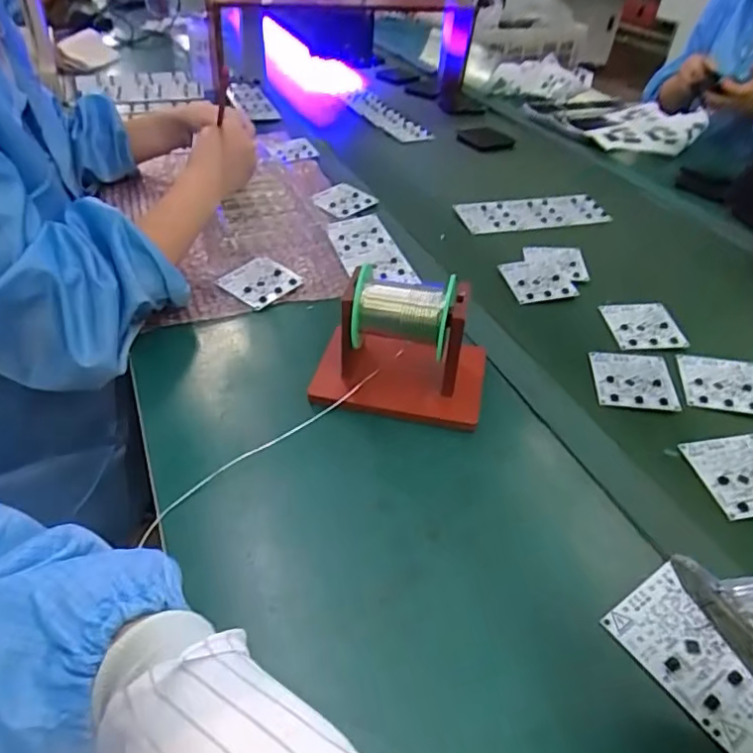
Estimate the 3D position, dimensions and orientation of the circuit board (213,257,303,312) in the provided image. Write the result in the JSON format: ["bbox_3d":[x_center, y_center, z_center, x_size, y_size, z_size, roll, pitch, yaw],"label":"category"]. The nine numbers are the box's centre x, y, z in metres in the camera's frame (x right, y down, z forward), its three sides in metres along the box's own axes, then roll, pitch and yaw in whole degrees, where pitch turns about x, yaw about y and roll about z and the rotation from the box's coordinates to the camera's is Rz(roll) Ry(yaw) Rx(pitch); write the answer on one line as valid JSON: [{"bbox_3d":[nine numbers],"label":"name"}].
[{"bbox_3d":[-0.124,-0.100,0.609,0.070,0.010,0.065,30,47,27],"label":"circuit board"}]

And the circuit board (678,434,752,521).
[{"bbox_3d":[0.283,0.075,0.447,0.068,0.005,0.073,-3,41,-9],"label":"circuit board"}]

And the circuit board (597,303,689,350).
[{"bbox_3d":[0.273,-0.055,0.596,0.067,0.008,0.071,-3,41,-9],"label":"circuit board"}]

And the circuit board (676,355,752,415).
[{"bbox_3d":[0.316,0.006,0.532,0.069,0.005,0.074,6,42,9],"label":"circuit board"}]

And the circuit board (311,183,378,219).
[{"bbox_3d":[-0.045,-0.235,0.763,0.064,0.008,0.068,33,48,29],"label":"circuit board"}]

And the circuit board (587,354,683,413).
[{"bbox_3d":[0.233,0.002,0.528,0.067,0.010,0.073,7,41,3],"label":"circuit board"}]

